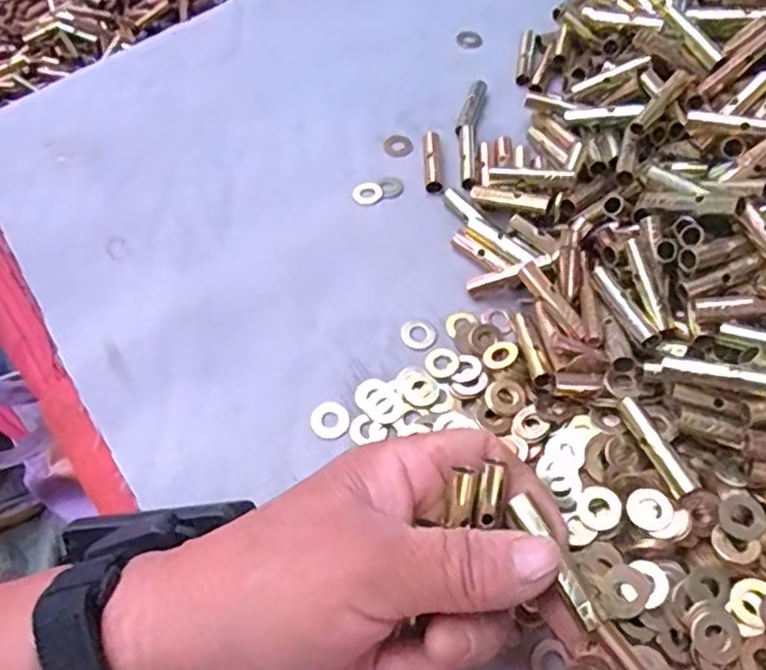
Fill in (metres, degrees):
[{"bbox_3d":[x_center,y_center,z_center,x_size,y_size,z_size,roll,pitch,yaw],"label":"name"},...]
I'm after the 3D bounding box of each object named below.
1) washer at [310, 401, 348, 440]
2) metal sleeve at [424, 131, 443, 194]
[{"bbox_3d":[-0.024,0.038,0.306,0.017,0.004,0.016,-1,57,2],"label":"washer"},{"bbox_3d":[0.028,-0.097,0.387,0.009,0.008,0.043,-2,57,2],"label":"metal sleeve"}]

